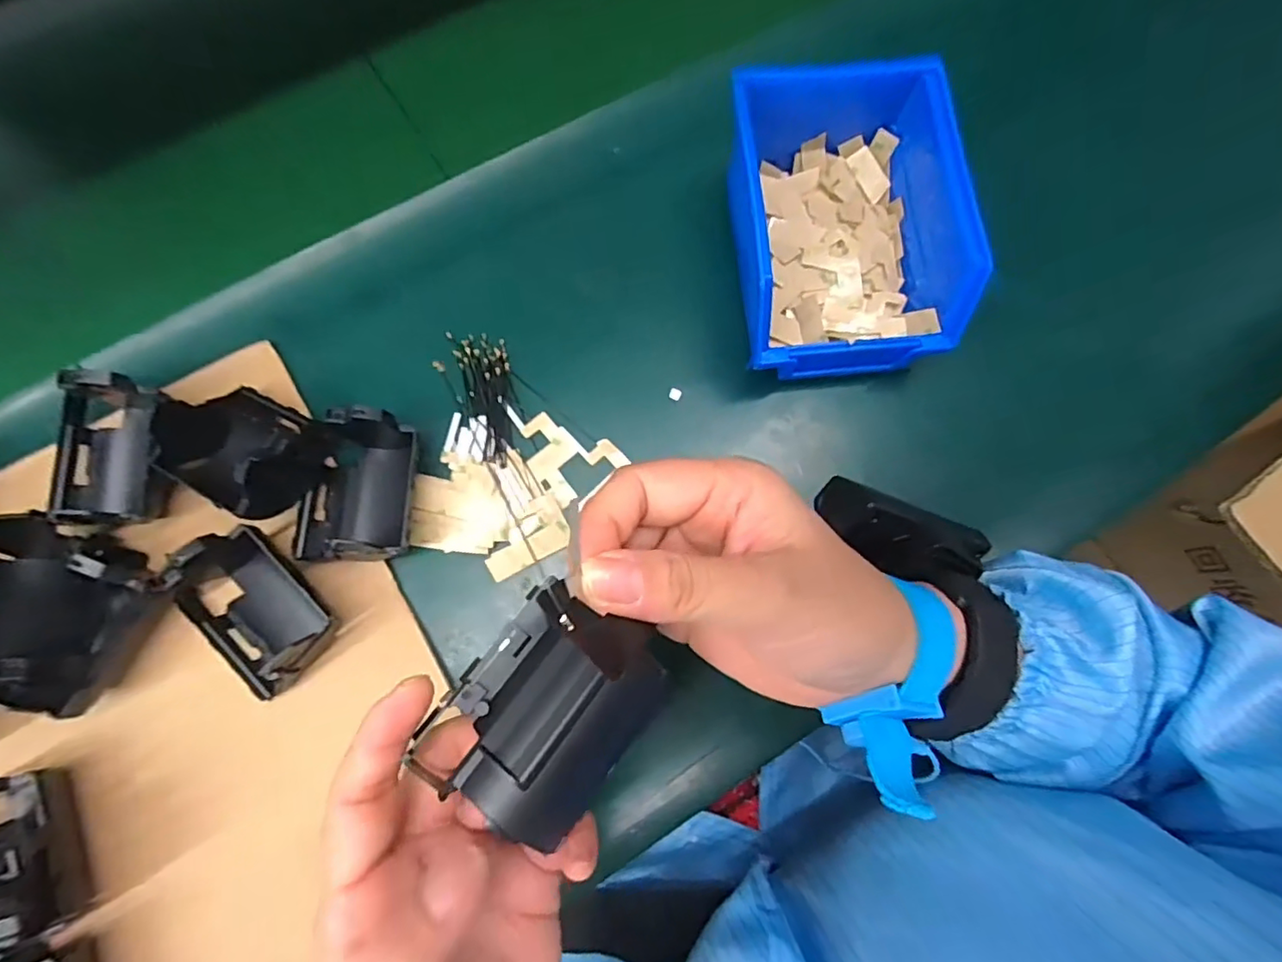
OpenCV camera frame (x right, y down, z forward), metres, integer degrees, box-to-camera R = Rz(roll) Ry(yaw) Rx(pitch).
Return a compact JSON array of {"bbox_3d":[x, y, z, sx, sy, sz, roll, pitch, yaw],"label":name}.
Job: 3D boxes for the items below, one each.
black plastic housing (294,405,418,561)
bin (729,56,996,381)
[{"bbox_3d":[-0.140,0.003,0.282,0.048,0.030,0.071,7,78,0],"label":"black plastic housing"},{"bbox_3d":[0.098,-0.141,0.312,0.111,0.078,0.164,-5,78,-2],"label":"bin"}]

